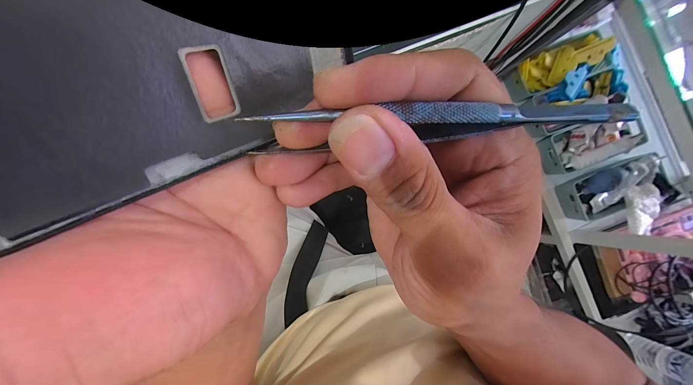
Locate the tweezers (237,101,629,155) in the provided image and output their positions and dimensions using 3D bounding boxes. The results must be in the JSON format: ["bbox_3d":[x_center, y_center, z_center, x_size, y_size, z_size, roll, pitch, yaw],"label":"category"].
[{"bbox_3d":[0.033,-0.022,0.096,0.126,0.014,0.011,-3,87,-3],"label":"tweezers"}]

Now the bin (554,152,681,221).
[{"bbox_3d":[0.651,-0.010,0.712,0.209,0.099,0.119,-20,88,-5],"label":"bin"}]

